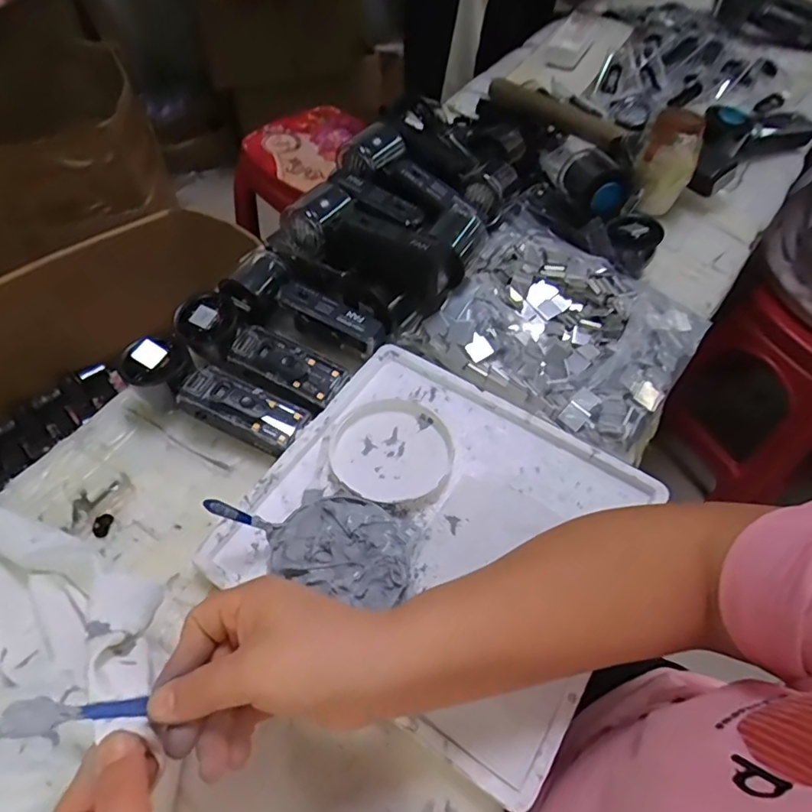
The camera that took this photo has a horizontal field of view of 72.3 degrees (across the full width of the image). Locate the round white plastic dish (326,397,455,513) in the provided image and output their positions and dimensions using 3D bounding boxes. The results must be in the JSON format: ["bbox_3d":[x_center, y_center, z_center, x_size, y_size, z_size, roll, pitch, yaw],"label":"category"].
[{"bbox_3d":[-0.011,0.037,0.459,0.100,0.012,0.094,2,55,-2],"label":"round white plastic dish"}]

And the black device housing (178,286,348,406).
[{"bbox_3d":[-0.132,-0.051,0.502,0.161,0.041,0.056,27,57,15],"label":"black device housing"}]

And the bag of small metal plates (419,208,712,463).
[{"bbox_3d":[0.153,-0.079,0.524,0.222,0.045,0.206,29,58,16],"label":"bag of small metal plates"}]

